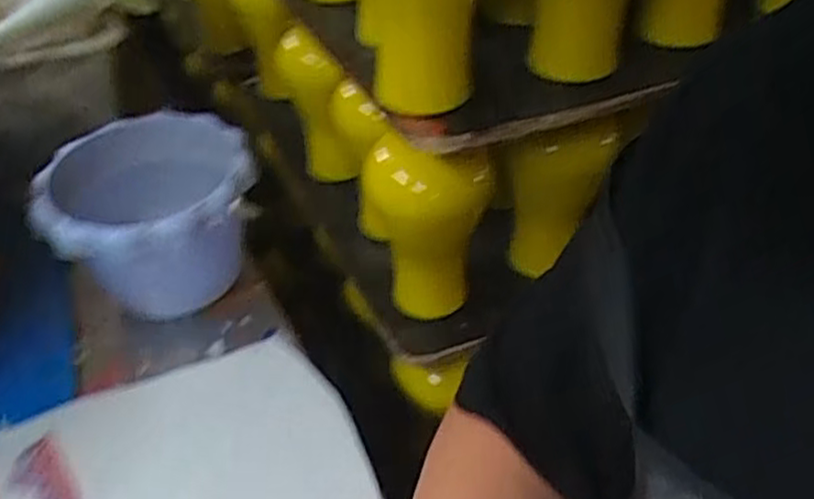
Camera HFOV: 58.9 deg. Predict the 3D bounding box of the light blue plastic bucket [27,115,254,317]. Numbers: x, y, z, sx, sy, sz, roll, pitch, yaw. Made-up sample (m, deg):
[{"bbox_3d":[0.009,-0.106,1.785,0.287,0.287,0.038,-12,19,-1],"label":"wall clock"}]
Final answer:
[{"bbox_3d":[-0.197,-0.017,0.573,0.152,0.125,0.159,-14,41,-16],"label":"light blue plastic bucket"}]

